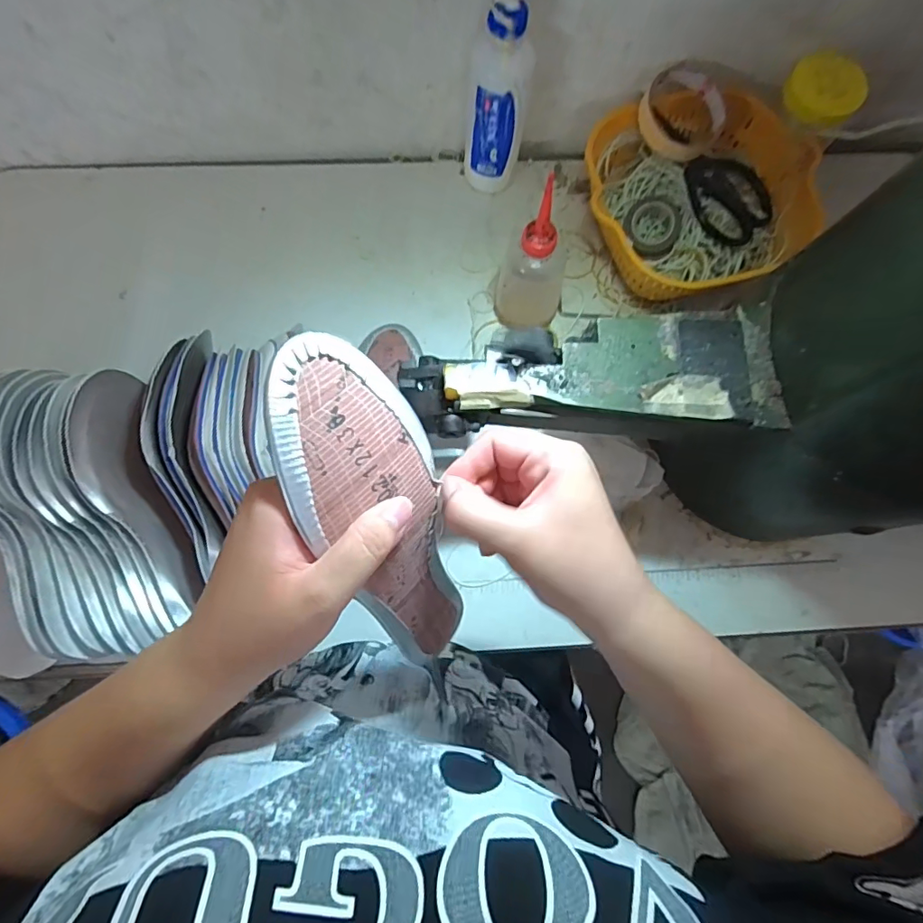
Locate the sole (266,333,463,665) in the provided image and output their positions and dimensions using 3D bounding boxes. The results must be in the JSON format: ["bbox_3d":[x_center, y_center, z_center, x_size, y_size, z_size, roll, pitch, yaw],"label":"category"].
[{"bbox_3d":[-0.036,0.042,0.279,0.066,0.220,0.046,-22,35,-6],"label":"sole"}]

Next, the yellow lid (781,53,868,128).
[{"bbox_3d":[0.348,-0.355,0.487,0.057,0.011,0.069,-45,76,22],"label":"yellow lid"}]

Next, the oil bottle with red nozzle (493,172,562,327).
[{"bbox_3d":[0.068,-0.179,0.470,0.065,0.149,0.051,9,78,1],"label":"oil bottle with red nozzle"}]

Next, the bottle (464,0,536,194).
[{"bbox_3d":[0.034,-0.338,0.493,0.056,0.180,0.046,6,78,0],"label":"bottle"}]

